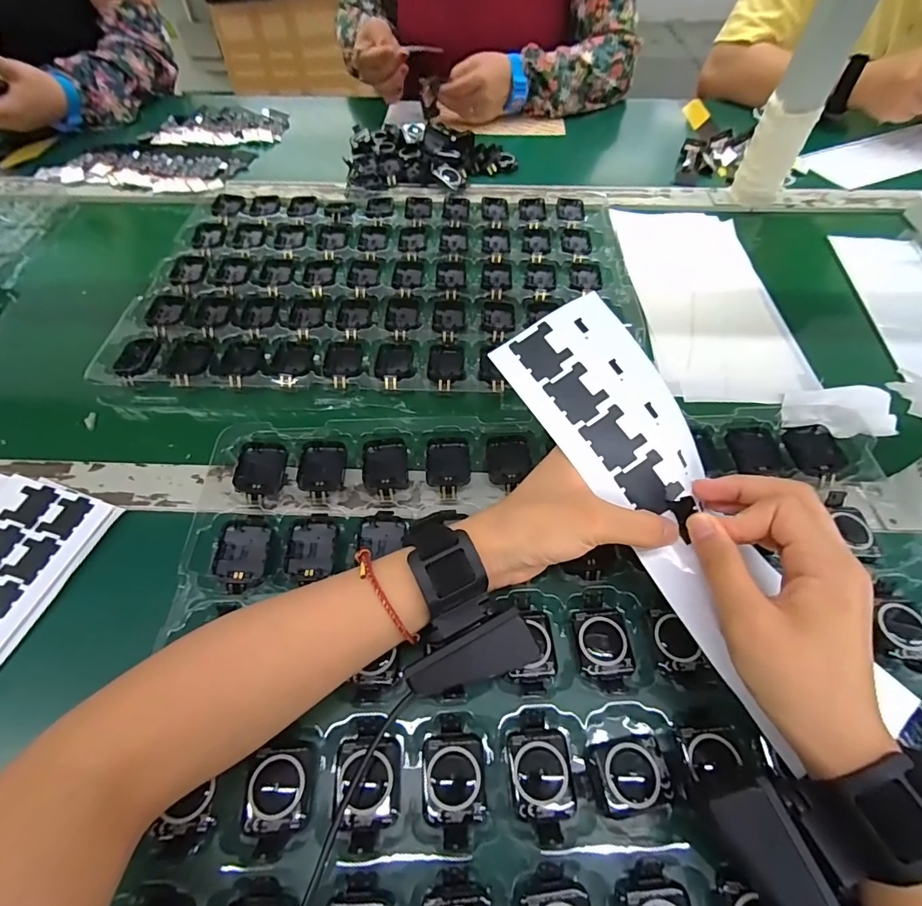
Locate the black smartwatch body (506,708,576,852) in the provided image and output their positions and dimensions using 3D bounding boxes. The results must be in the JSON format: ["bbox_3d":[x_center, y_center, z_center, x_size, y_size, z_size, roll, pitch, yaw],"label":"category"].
[{"bbox_3d":[0.043,0.168,0.246,0.032,0.009,0.057,-3,56,-2],"label":"black smartwatch body"}]

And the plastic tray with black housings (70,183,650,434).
[{"bbox_3d":[-0.069,-0.186,0.482,0.475,0.016,0.377,3,56,-1],"label":"plastic tray with black housings"}]

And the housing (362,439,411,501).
[{"bbox_3d":[-0.055,0.011,0.346,0.032,0.008,0.048,-4,56,-3],"label":"housing"}]

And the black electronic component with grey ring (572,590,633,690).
[{"bbox_3d":[0.087,0.114,0.285,0.033,0.013,0.053,2,56,2],"label":"black electronic component with grey ring"}]

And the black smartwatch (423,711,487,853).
[{"bbox_3d":[-0.003,0.170,0.245,0.032,0.006,0.057,-2,56,-1],"label":"black smartwatch"}]

